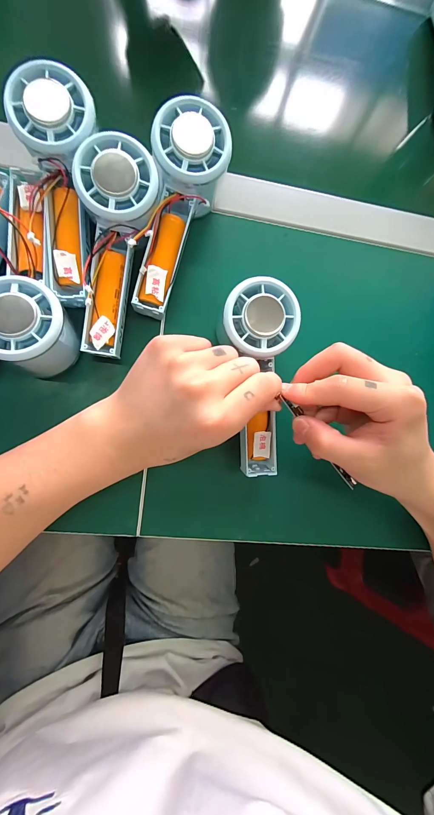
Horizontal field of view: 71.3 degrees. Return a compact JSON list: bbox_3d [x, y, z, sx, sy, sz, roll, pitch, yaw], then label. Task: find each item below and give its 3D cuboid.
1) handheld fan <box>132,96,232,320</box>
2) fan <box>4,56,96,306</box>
[{"bbox_3d":[-0.034,-0.151,0.250,0.053,0.050,0.151,16,99,-7],"label":"handheld fan"},{"bbox_3d":[-0.113,-0.157,0.221,0.051,0.033,0.152,-2,105,-9],"label":"fan"}]

